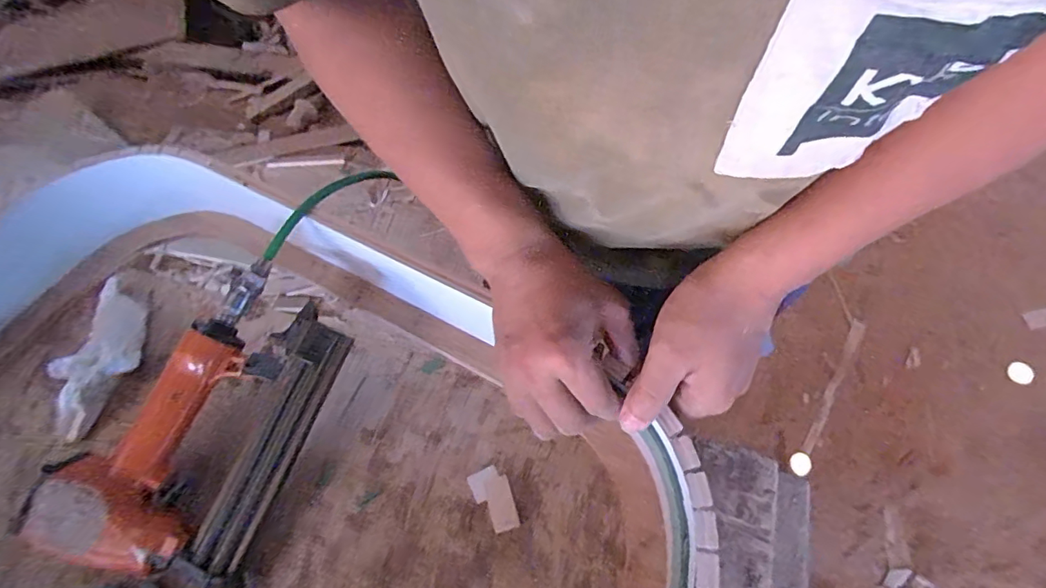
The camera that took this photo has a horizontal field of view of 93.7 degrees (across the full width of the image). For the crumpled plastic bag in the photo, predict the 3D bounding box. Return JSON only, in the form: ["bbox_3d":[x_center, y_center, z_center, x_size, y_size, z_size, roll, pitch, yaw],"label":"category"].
[{"bbox_3d":[-0.404,0.052,0.462,0.057,0.047,0.161,-3,62,3],"label":"crumpled plastic bag"}]

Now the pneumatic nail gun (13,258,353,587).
[{"bbox_3d":[-0.255,0.102,0.400,0.155,0.061,0.247,19,65,14],"label":"pneumatic nail gun"}]

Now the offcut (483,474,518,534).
[{"bbox_3d":[-0.018,0.171,0.401,0.021,0.006,0.041,-17,62,-5],"label":"offcut"}]

